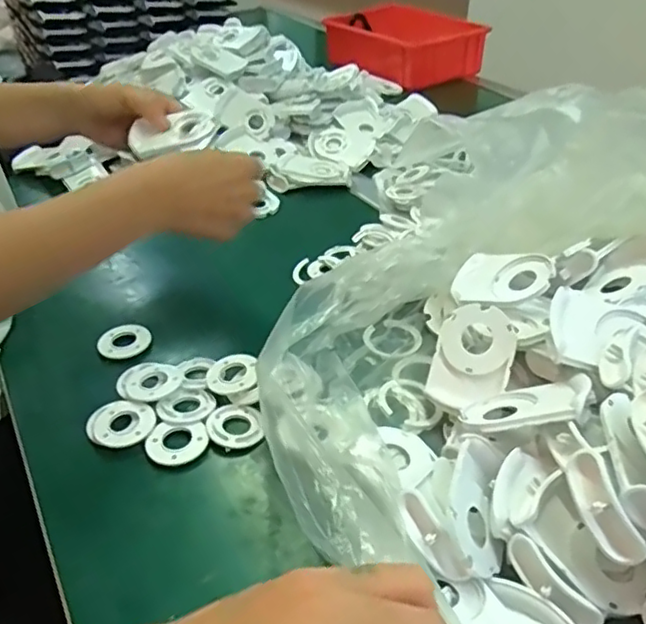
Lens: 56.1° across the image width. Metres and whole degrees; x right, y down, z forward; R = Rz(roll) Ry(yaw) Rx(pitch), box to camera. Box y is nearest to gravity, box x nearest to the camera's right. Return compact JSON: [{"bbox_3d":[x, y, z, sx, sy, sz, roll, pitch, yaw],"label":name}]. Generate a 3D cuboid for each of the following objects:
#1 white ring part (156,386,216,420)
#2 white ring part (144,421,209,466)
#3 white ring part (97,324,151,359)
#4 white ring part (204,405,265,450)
[{"bbox_3d":[-0.106,0.071,0.473,0.043,0.007,0.034,-1,37,-1],"label":"white ring part"},{"bbox_3d":[-0.107,0.094,0.441,0.044,0.004,0.035,0,37,1],"label":"white ring part"},{"bbox_3d":[-0.176,0.026,0.538,0.043,0.009,0.043,-4,37,-4],"label":"white ring part"},{"bbox_3d":[-0.066,0.086,0.456,0.042,0.008,0.039,-5,37,-6],"label":"white ring part"}]

